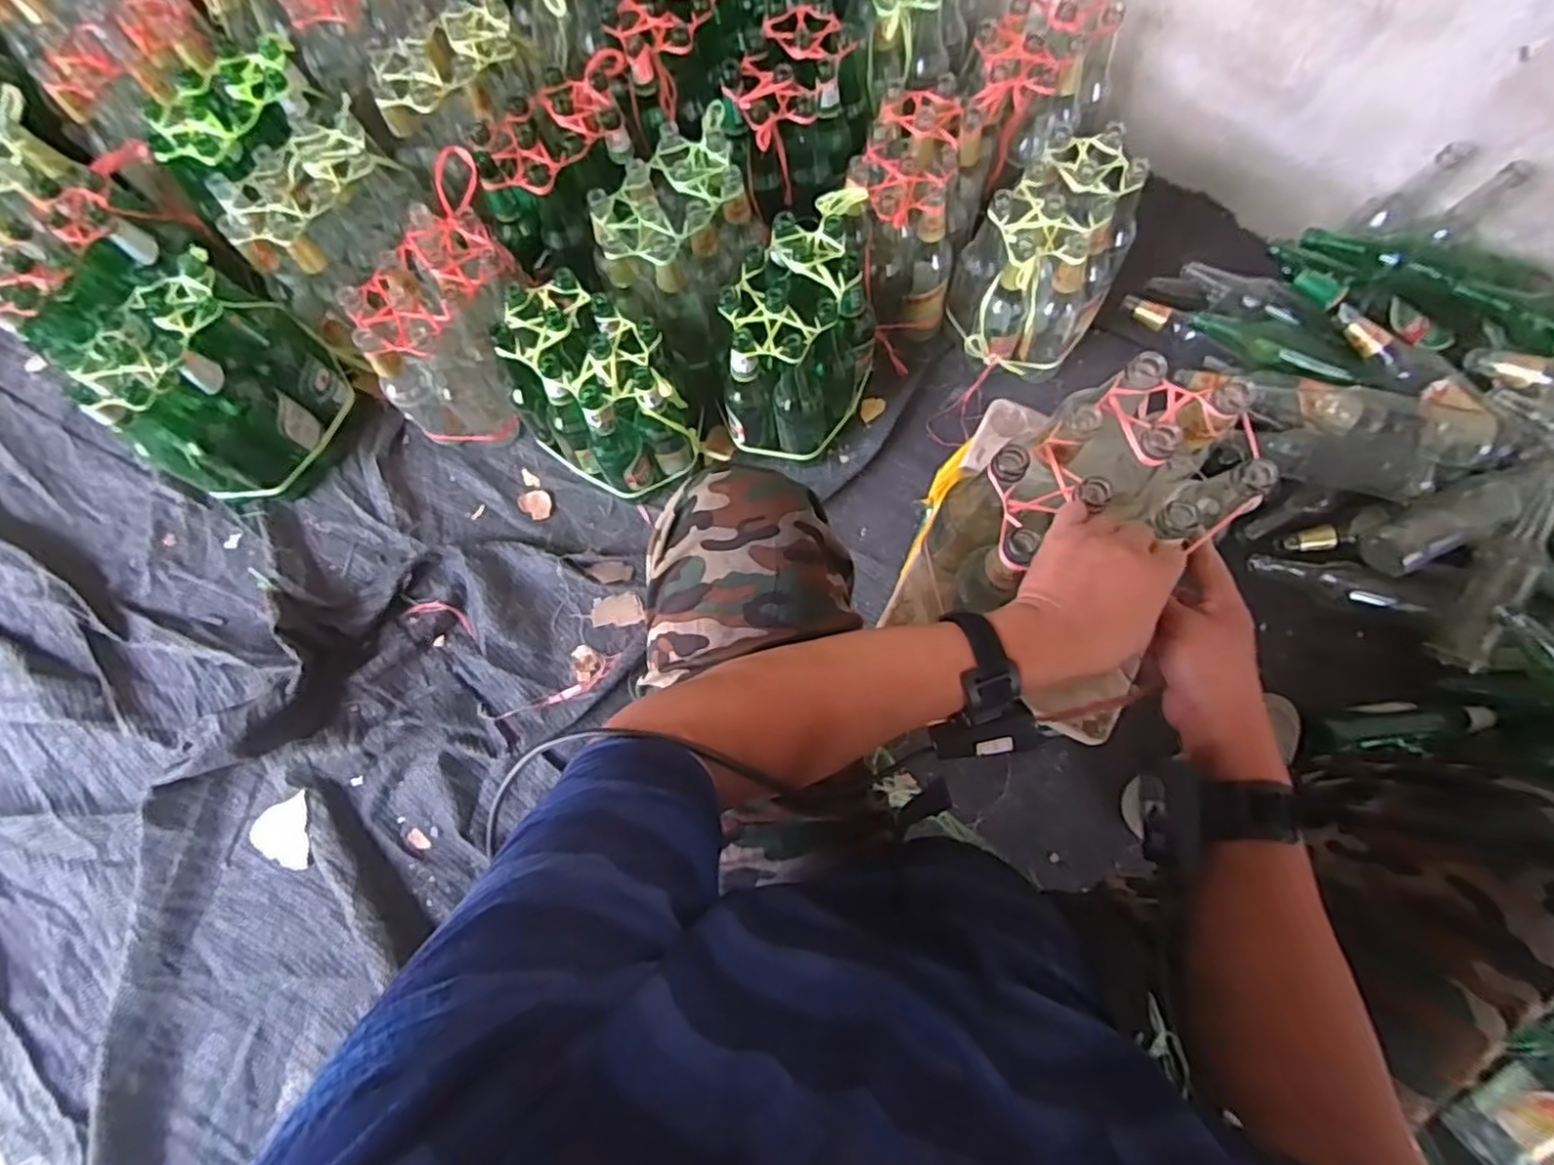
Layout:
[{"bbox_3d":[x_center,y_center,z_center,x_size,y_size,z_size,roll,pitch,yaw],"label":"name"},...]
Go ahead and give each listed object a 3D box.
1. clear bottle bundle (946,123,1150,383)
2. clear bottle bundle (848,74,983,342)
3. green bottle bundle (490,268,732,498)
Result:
[{"bbox_3d":[0.380,-0.445,0.972,0.194,0.241,0.249,39,81,10],"label":"clear bottle bundle"},{"bbox_3d":[0.200,-0.533,1.003,0.171,0.249,0.245,15,77,5],"label":"clear bottle bundle"},{"bbox_3d":[-0.237,-0.252,0.945,0.252,0.242,0.177,34,80,9],"label":"green bottle bundle"}]

